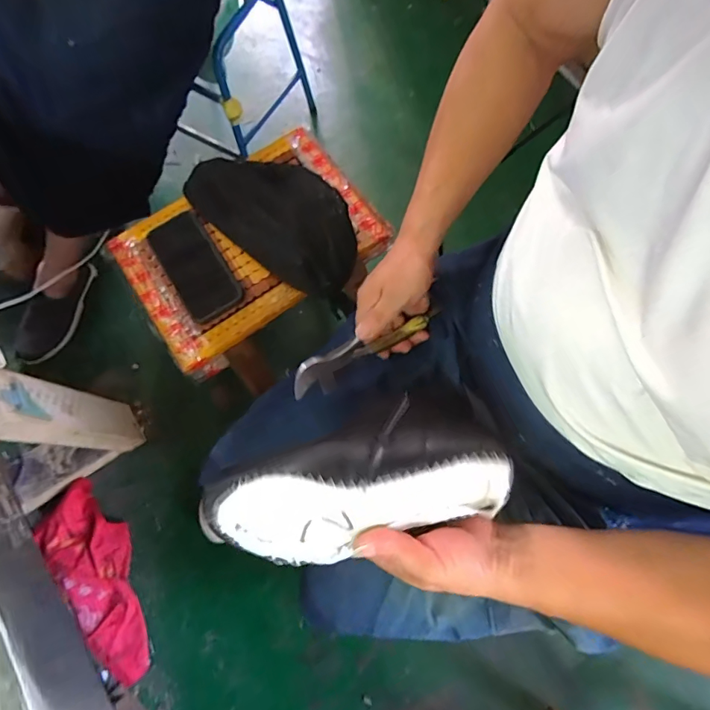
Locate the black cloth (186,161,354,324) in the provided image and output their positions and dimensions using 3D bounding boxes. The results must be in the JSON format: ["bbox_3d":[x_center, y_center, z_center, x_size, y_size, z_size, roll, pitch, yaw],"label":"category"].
[{"bbox_3d":[-0.106,-0.193,0.644,0.157,0.091,0.284,-40,77,-9],"label":"black cloth"}]

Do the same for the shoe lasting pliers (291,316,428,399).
[{"bbox_3d":[0.008,-0.001,0.485,0.163,0.026,0.034,-27,77,-13],"label":"shoe lasting pliers"}]

